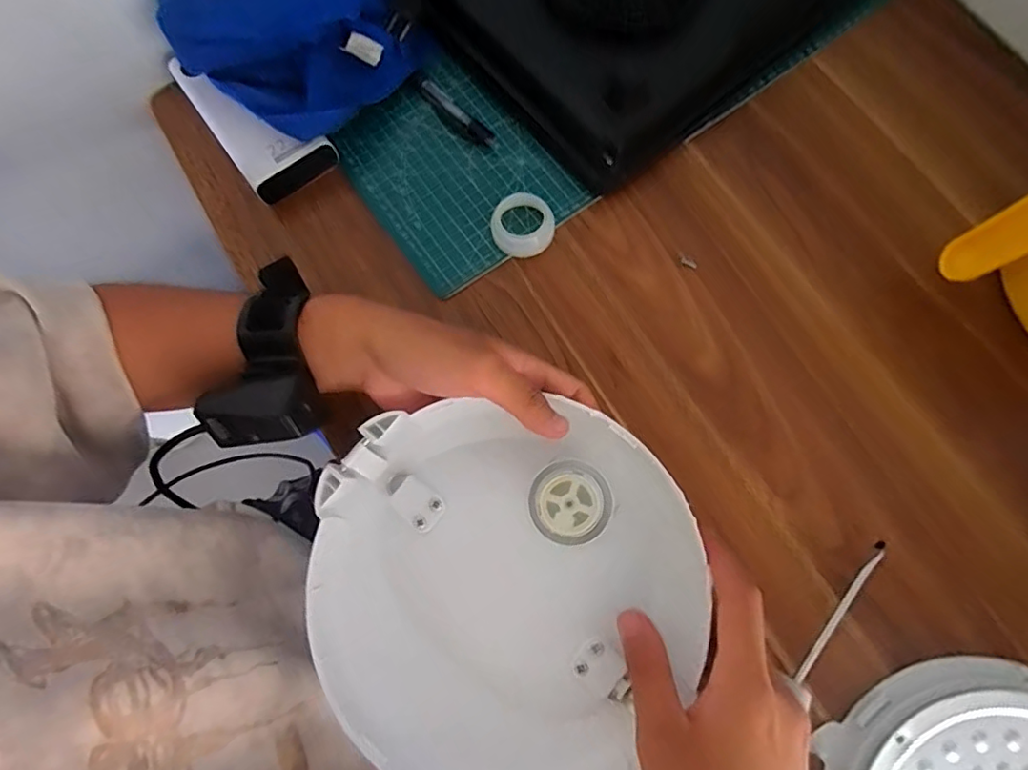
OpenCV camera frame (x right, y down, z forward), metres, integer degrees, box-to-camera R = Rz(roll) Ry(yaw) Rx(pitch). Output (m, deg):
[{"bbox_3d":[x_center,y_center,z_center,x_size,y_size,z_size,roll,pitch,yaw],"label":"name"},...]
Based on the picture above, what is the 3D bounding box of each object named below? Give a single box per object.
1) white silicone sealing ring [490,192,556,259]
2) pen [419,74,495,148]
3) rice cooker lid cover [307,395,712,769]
[{"bbox_3d":[0.007,-0.116,0.400,0.043,0.016,0.042,0,76,2],"label":"white silicone sealing ring"},{"bbox_3d":[-0.045,-0.213,0.427,0.083,0.012,0.012,42,81,11],"label":"pen"},{"bbox_3d":[-0.005,0.109,0.292,0.201,0.034,0.195,2,74,3],"label":"rice cooker lid cover"}]

